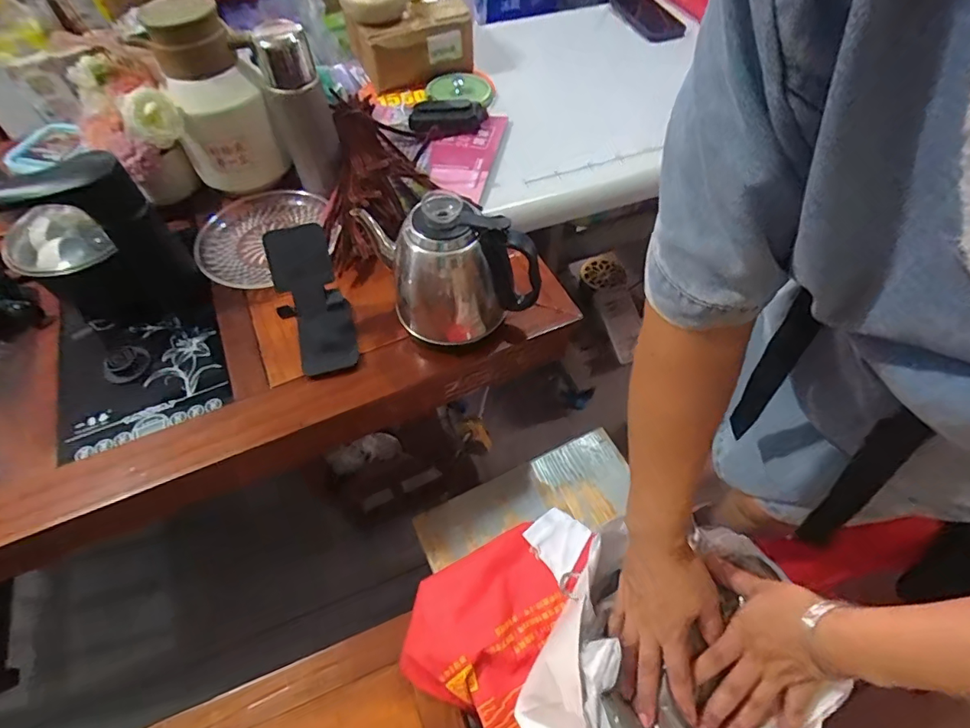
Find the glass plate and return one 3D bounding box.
[{"bbox_3d":[-0.312,-0.181,0.695,0.163,0.031,0.188,34,63,20],"label":"glass plate"}]

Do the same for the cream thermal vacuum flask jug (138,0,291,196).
[{"bbox_3d":[-0.365,-0.355,0.678,0.131,0.228,0.107,-25,60,-15],"label":"cream thermal vacuum flask jug"}]

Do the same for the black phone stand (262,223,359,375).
[{"bbox_3d":[-0.197,-0.074,0.565,0.070,0.164,0.046,-17,21,-10],"label":"black phone stand"}]

